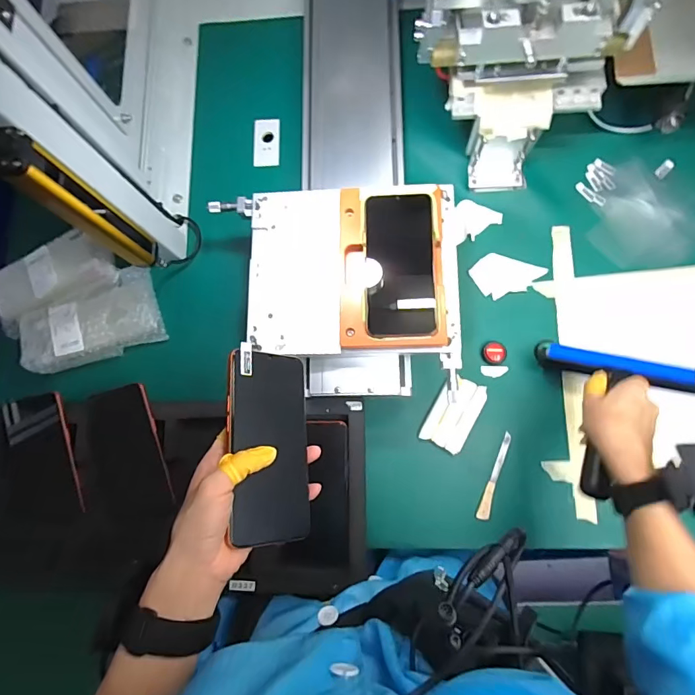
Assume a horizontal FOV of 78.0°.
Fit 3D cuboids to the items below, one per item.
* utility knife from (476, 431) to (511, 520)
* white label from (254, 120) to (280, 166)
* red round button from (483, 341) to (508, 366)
[{"bbox_3d":[0.193,0.167,0.557,0.016,0.005,0.114,21,82,5],"label":"utility knife"},{"bbox_3d":[-0.125,-0.317,0.664,0.039,0.007,0.076,-1,80,2],"label":"white label"},{"bbox_3d":[0.201,0.008,0.582,0.033,0.007,0.032,0,80,2],"label":"red round button"}]

